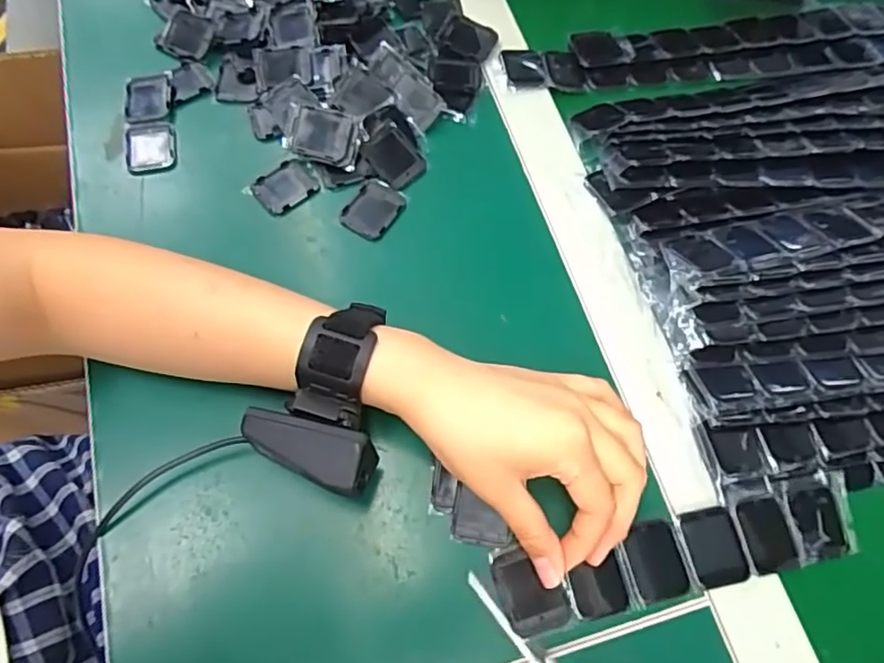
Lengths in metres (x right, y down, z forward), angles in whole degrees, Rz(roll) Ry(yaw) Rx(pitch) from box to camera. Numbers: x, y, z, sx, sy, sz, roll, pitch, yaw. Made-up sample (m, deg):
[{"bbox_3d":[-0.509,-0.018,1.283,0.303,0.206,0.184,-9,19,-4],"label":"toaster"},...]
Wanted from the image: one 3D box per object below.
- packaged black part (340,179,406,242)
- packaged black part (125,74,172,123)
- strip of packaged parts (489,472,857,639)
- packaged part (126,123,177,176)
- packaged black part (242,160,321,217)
[{"bbox_3d":[-0.046,-0.082,0.414,0.035,0.004,0.042,31,69,11],"label":"packaged black part"},{"bbox_3d":[-0.212,-0.165,0.447,0.032,0.010,0.043,-10,67,-6],"label":"packaged black part"},{"bbox_3d":[0.129,0.119,0.331,0.200,0.011,0.043,-12,67,-8],"label":"strip of packaged parts"},{"bbox_3d":[-0.202,-0.127,0.431,0.033,0.007,0.042,-13,67,-7],"label":"packaged part"},{"bbox_3d":[-0.106,-0.097,0.420,0.041,0.004,0.034,-39,73,-17],"label":"packaged black part"}]

